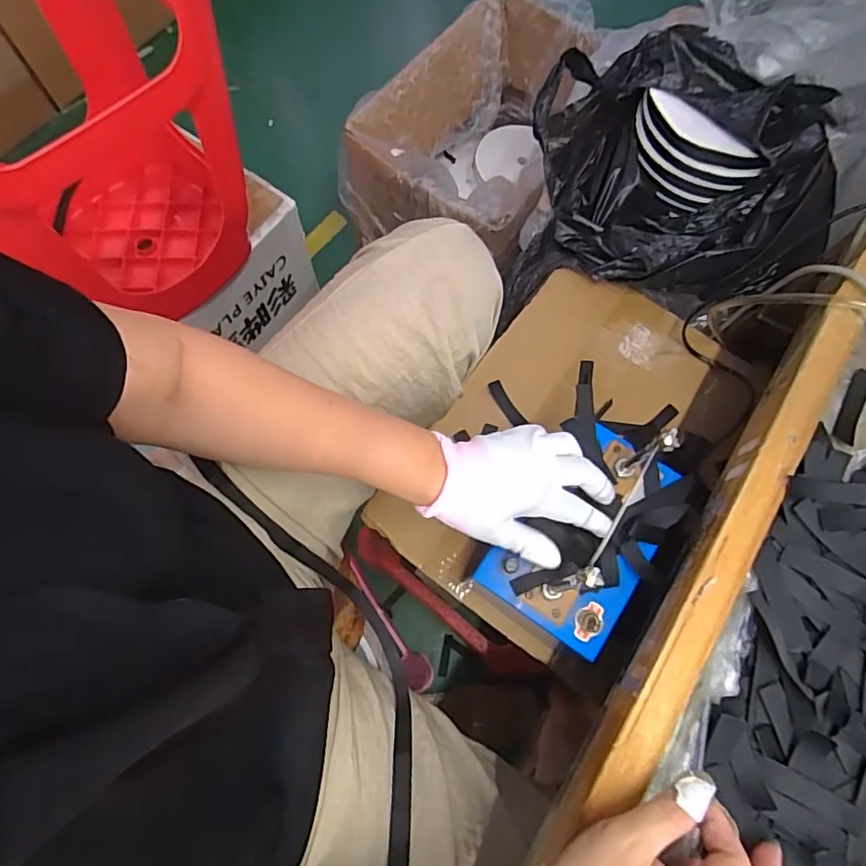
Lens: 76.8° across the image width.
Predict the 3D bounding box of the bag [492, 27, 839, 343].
[{"bbox_3d":[0.283,-0.319,0.677,0.322,0.170,0.318,11,72,0],"label":"bag"}]

